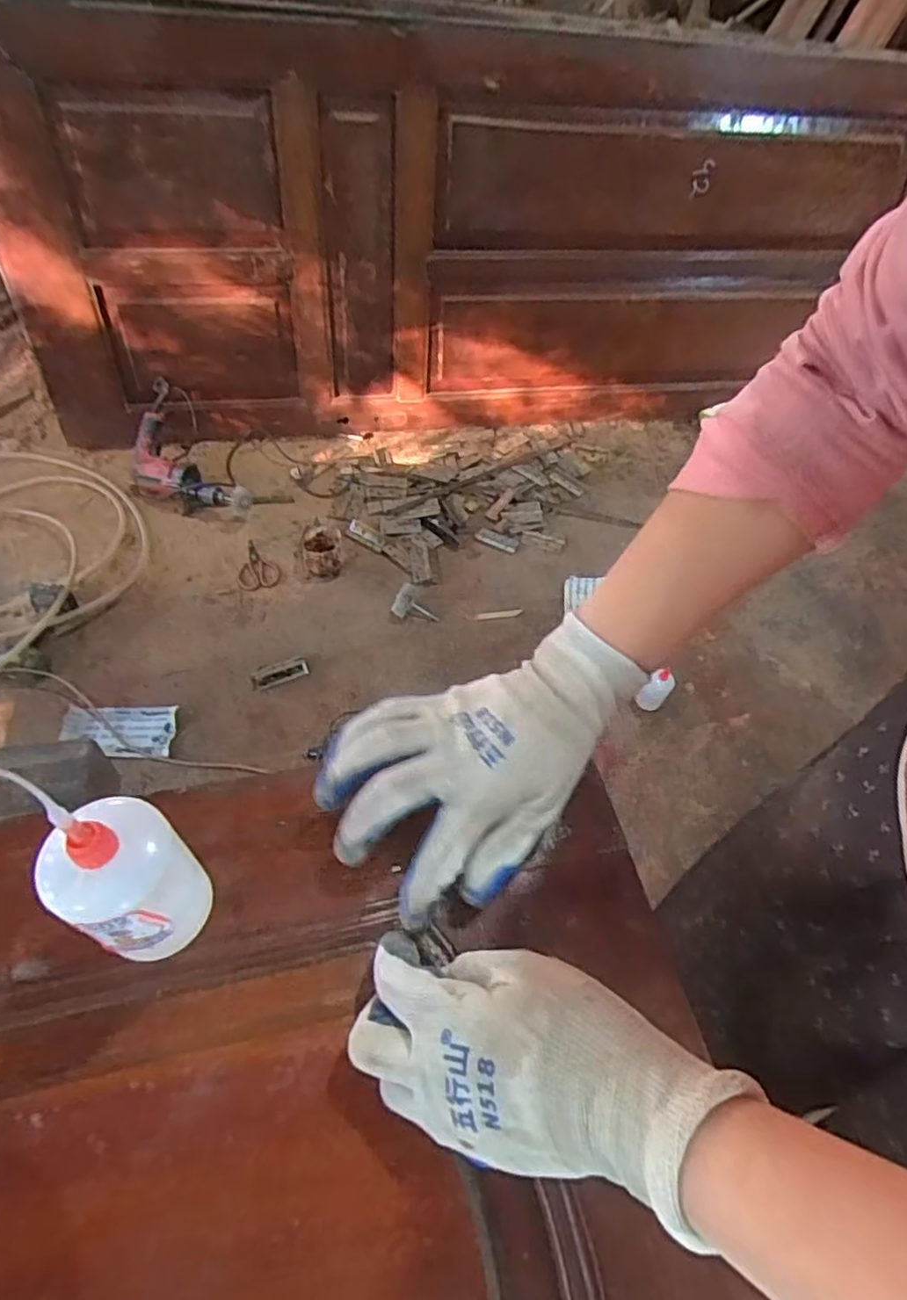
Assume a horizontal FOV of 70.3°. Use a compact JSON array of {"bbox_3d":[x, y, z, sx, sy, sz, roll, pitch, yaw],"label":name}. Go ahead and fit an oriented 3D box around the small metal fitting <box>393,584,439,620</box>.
[{"bbox_3d":[-0.080,-0.095,1.437,0.103,0.061,0.069,19,54,9],"label":"small metal fitting"}]

